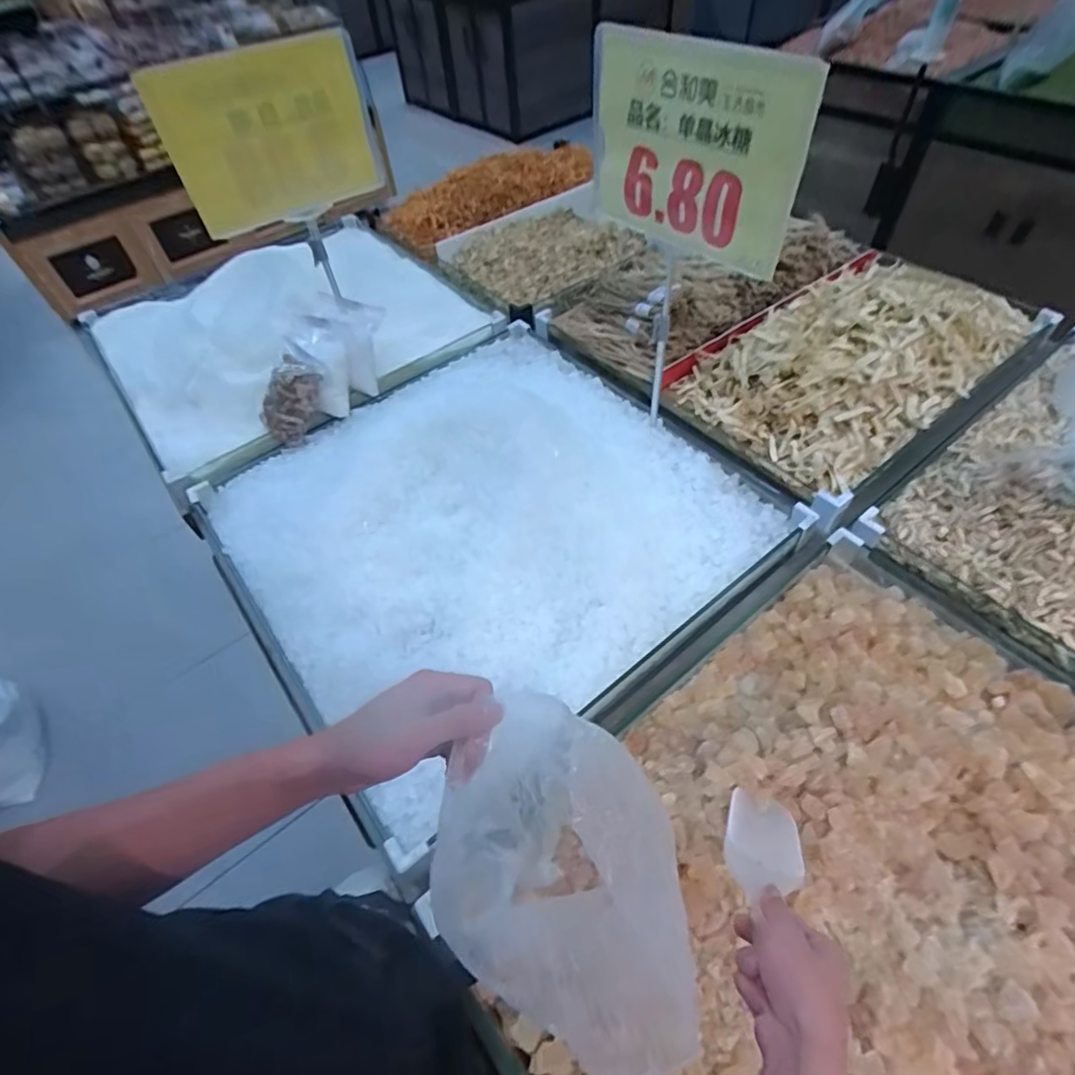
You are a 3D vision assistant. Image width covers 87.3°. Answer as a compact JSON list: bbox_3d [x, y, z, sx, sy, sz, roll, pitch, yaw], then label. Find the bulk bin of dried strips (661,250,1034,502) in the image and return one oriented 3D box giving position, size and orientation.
[{"bbox_3d":[0.614,-0.380,1.074,0.673,0.146,0.397,-32,55,-20],"label":"bulk bin of dried strips"}]

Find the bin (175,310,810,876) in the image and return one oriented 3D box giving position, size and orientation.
[{"bbox_3d":[-0.097,-0.065,0.921,0.760,0.167,0.759,-32,55,-20],"label":"bin"}]

